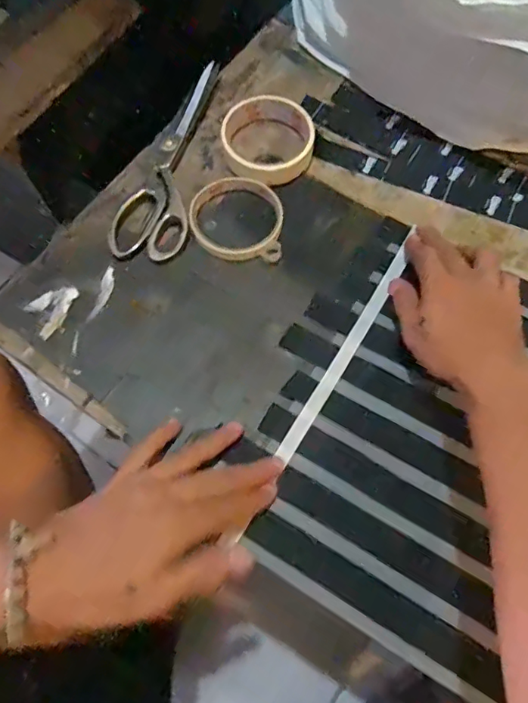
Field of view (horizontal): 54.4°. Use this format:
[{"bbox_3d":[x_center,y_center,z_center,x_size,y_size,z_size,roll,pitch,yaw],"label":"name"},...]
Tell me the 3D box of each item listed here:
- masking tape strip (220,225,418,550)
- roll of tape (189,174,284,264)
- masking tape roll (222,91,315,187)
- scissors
[{"bbox_3d":[0.056,0.020,0.423,0.014,0.006,0.286,29,68,12],"label":"masking tape strip"},{"bbox_3d":[-0.026,-0.124,0.474,0.085,0.010,0.087,-1,69,2],"label":"roll of tape"},{"bbox_3d":[0.004,-0.205,0.497,0.086,0.023,0.094,-1,69,2],"label":"masking tape roll"},{"bbox_3d":[-0.096,-0.192,0.498,0.066,0.017,0.226,7,73,-2],"label":"scissors"}]

